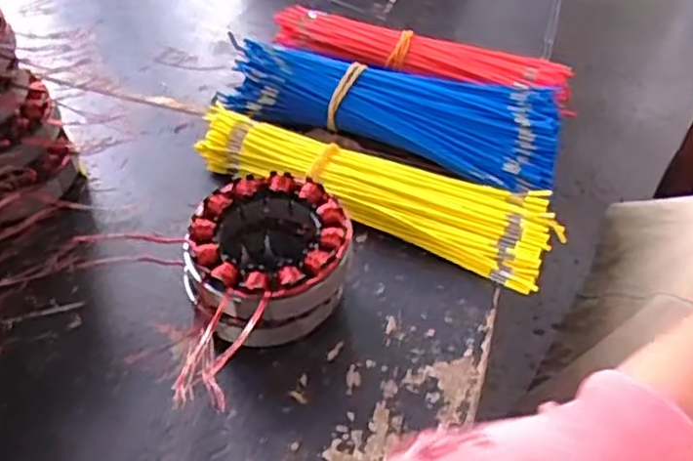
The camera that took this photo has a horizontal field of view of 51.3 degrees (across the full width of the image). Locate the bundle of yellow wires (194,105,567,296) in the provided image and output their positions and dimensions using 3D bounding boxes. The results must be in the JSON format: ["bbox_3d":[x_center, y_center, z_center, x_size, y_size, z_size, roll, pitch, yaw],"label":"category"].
[{"bbox_3d":[0.019,-0.030,0.486,0.241,0.032,0.066,23,48,15],"label":"bundle of yellow wires"}]

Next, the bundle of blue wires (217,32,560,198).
[{"bbox_3d":[0.037,-0.091,0.538,0.245,0.048,0.097,21,47,14],"label":"bundle of blue wires"}]

